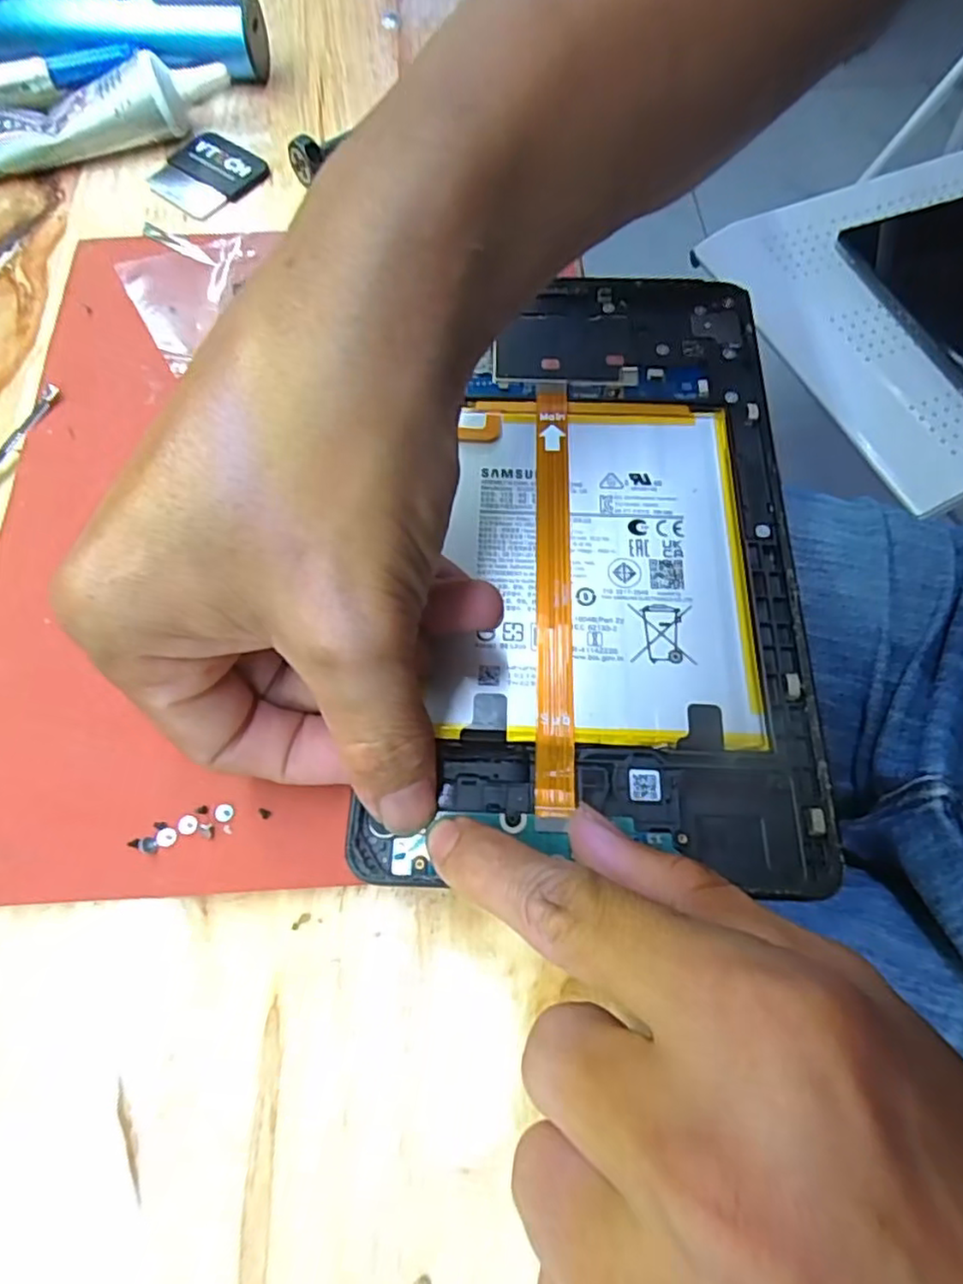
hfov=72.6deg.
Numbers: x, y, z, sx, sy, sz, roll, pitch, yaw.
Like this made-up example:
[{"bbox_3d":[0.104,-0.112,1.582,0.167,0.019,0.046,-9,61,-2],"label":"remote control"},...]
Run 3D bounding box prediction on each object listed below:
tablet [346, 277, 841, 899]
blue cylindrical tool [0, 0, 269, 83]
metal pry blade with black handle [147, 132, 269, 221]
[{"bbox_3d":[0.036,-0.034,0.203,0.114,0.008,0.202,2,67,3],"label":"tablet"},{"bbox_3d":[-0.174,-0.271,0.291,0.146,0.023,0.027,1,67,2],"label":"blue cylindrical tool"},{"bbox_3d":[-0.120,-0.202,0.282,0.043,0.005,0.038,36,72,14],"label":"metal pry blade with black handle"}]

